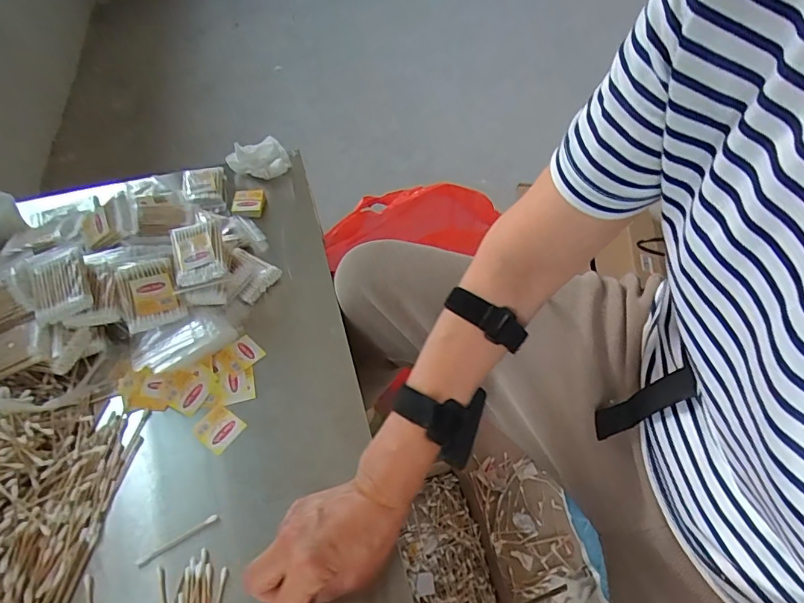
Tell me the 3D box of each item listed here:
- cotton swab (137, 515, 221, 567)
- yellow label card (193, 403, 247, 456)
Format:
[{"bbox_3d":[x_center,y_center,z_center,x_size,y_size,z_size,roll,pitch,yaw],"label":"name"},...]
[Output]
[{"bbox_3d":[-0.198,0.210,0.427,0.073,0.004,0.007,-27,56,-16],"label":"cotton swab"},{"bbox_3d":[-0.187,0.128,0.490,0.042,0.004,0.039,29,60,23],"label":"yellow label card"}]

